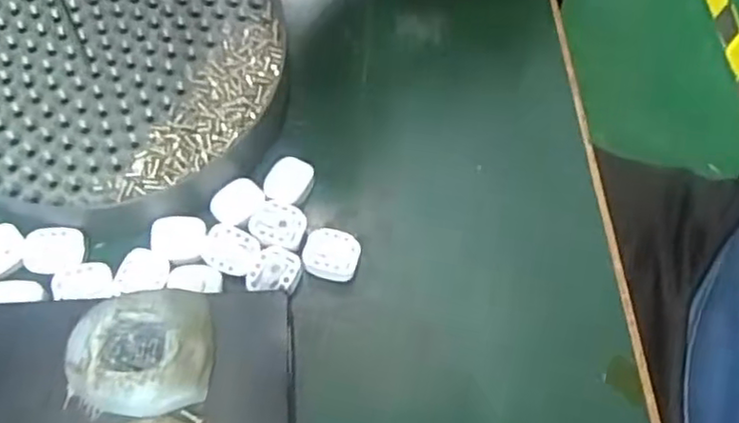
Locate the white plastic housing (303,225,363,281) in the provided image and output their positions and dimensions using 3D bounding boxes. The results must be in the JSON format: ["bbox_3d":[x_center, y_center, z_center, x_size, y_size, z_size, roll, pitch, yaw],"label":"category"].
[{"bbox_3d":[-0.011,0.012,0.195,0.017,0.004,0.015,15,68,4],"label":"white plastic housing"}]

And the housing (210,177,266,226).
[{"bbox_3d":[-0.041,-0.004,0.201,0.014,0.004,0.016,36,71,12],"label":"housing"}]

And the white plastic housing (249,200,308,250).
[{"bbox_3d":[-0.028,0.003,0.197,0.017,0.004,0.014,15,68,4],"label":"white plastic housing"}]

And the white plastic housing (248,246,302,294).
[{"bbox_3d":[-0.027,0.017,0.191,0.014,0.004,0.014,16,68,5],"label":"white plastic housing"}]

